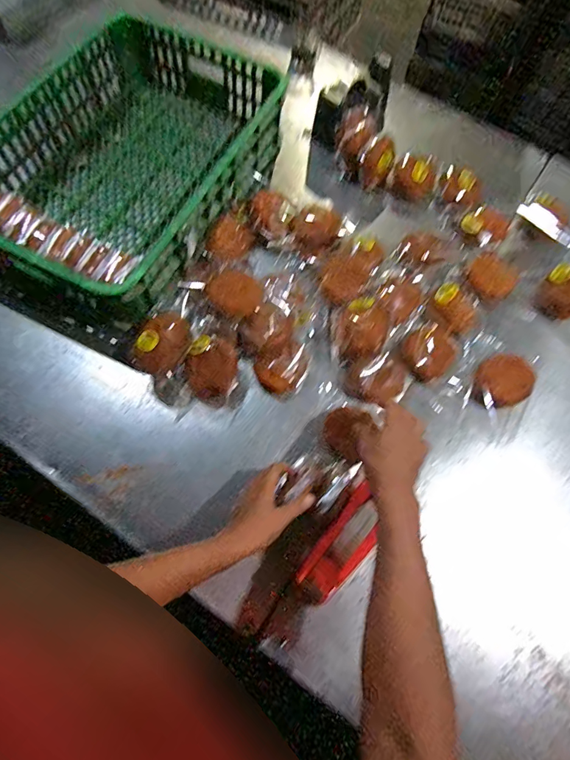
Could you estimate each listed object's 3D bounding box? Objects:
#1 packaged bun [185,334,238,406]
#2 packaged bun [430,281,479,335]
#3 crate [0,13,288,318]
[{"bbox_3d":[-0.128,-0.017,0.721,0.089,0.058,0.110,5,69,0],"label":"packaged bun"},{"bbox_3d":[0.319,-0.131,0.795,0.092,0.040,0.086,1,69,-2],"label":"packaged bun"},{"bbox_3d":[-0.301,-0.447,0.835,0.447,0.140,0.609,27,71,8],"label":"crate"}]

